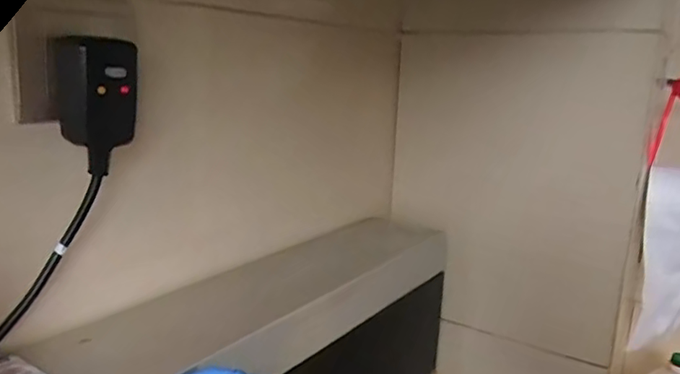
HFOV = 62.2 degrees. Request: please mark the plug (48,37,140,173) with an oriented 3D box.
[{"bbox_3d":[-0.165,-0.056,0.380,0.053,0.088,0.030,-3,12,-24],"label":"plug"}]

